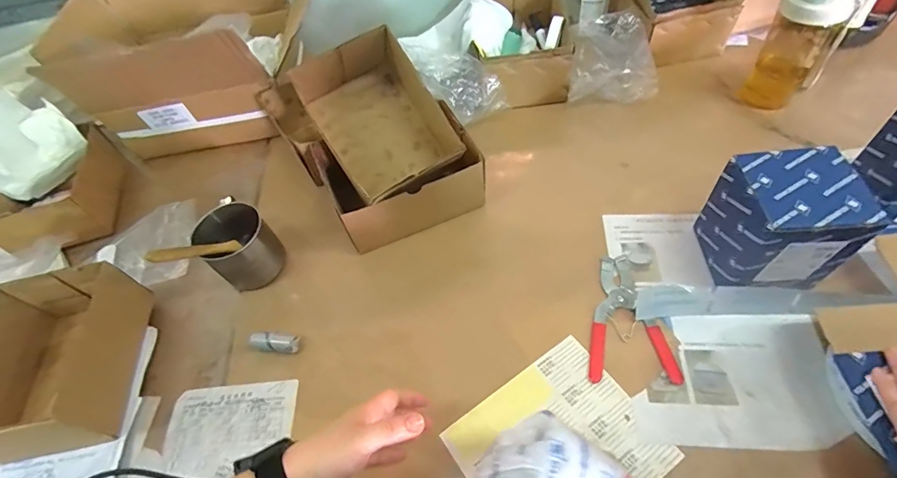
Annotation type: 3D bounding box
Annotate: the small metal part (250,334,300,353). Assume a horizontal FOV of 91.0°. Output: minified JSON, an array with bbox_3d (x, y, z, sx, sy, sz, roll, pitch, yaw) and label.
[{"bbox_3d":[-0.214,0.129,0.543,0.058,0.022,0.020,-1,56,8],"label":"small metal part"}]

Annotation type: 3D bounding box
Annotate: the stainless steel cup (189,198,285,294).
[{"bbox_3d":[-0.280,0.009,0.598,0.087,0.082,0.097,-38,58,-17],"label":"stainless steel cup"}]

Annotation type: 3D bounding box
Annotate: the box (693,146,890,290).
[{"bbox_3d":[0.361,-0.009,0.498,0.116,0.142,0.112,-5,54,6],"label":"box"}]

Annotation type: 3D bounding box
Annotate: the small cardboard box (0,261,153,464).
[{"bbox_3d":[-0.470,0.142,0.522,0.136,0.098,0.211,-10,54,2],"label":"small cardboard box"}]

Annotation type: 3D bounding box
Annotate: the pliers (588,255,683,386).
[{"bbox_3d":[0.208,0.088,0.524,0.095,0.014,0.162,-3,55,6],"label":"pliers"}]

